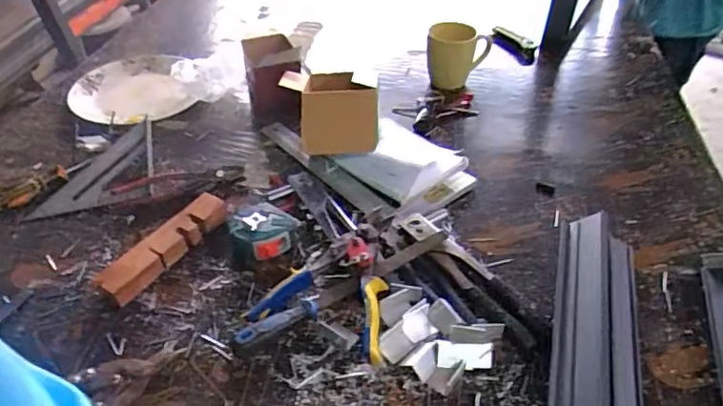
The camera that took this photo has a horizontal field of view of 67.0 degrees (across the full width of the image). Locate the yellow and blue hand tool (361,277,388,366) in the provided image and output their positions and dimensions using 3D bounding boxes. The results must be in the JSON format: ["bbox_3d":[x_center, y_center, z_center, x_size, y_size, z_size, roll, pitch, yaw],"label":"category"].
[{"bbox_3d":[0.014,0.135,0.634,0.029,0.018,0.100,1,64,1],"label":"yellow and blue hand tool"}]

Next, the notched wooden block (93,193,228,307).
[{"bbox_3d":[-0.262,0.056,0.738,0.047,0.033,0.201,24,47,24],"label":"notched wooden block"}]

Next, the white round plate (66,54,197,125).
[{"bbox_3d":[-0.442,-0.230,1.063,0.236,0.044,0.253,-8,42,-9],"label":"white round plate"}]

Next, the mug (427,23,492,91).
[{"bbox_3d":[0.187,-0.288,1.063,0.117,0.107,0.108,9,42,10],"label":"mug"}]

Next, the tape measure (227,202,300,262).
[{"bbox_3d":[-0.137,0.040,0.746,0.085,0.041,0.078,30,49,29],"label":"tape measure"}]

